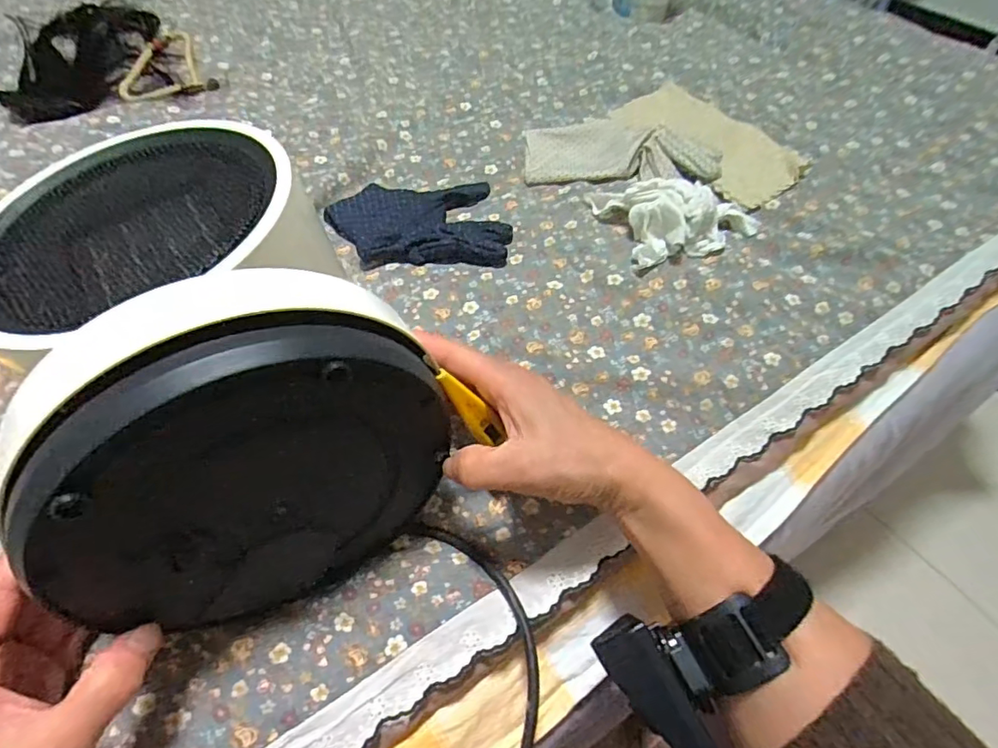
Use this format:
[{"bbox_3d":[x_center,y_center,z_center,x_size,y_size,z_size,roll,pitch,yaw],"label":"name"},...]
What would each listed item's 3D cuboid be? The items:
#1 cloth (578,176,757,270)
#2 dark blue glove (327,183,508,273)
[{"bbox_3d":[0.148,-0.138,0.451,0.119,0.032,0.086,-13,55,-8],"label":"cloth"},{"bbox_3d":[-0.071,-0.133,0.472,0.152,0.018,0.106,-4,54,-2],"label":"dark blue glove"}]

